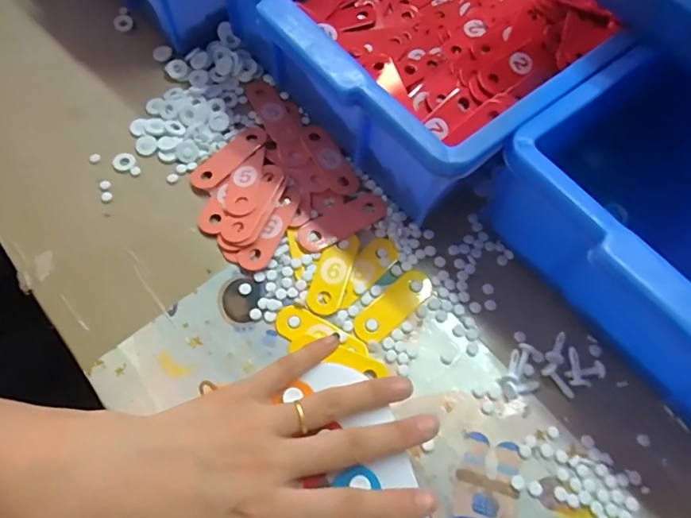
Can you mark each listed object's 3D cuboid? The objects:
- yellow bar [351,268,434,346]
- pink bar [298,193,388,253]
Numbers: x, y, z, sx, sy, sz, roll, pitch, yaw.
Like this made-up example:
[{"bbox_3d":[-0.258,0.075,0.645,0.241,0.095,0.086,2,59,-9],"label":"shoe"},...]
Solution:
[{"bbox_3d":[0.033,0.031,0.326,0.064,0.004,0.023,-40,73,-15],"label":"yellow bar"},{"bbox_3d":[-0.002,-0.027,0.347,0.069,0.004,0.024,-30,71,-12],"label":"pink bar"}]

